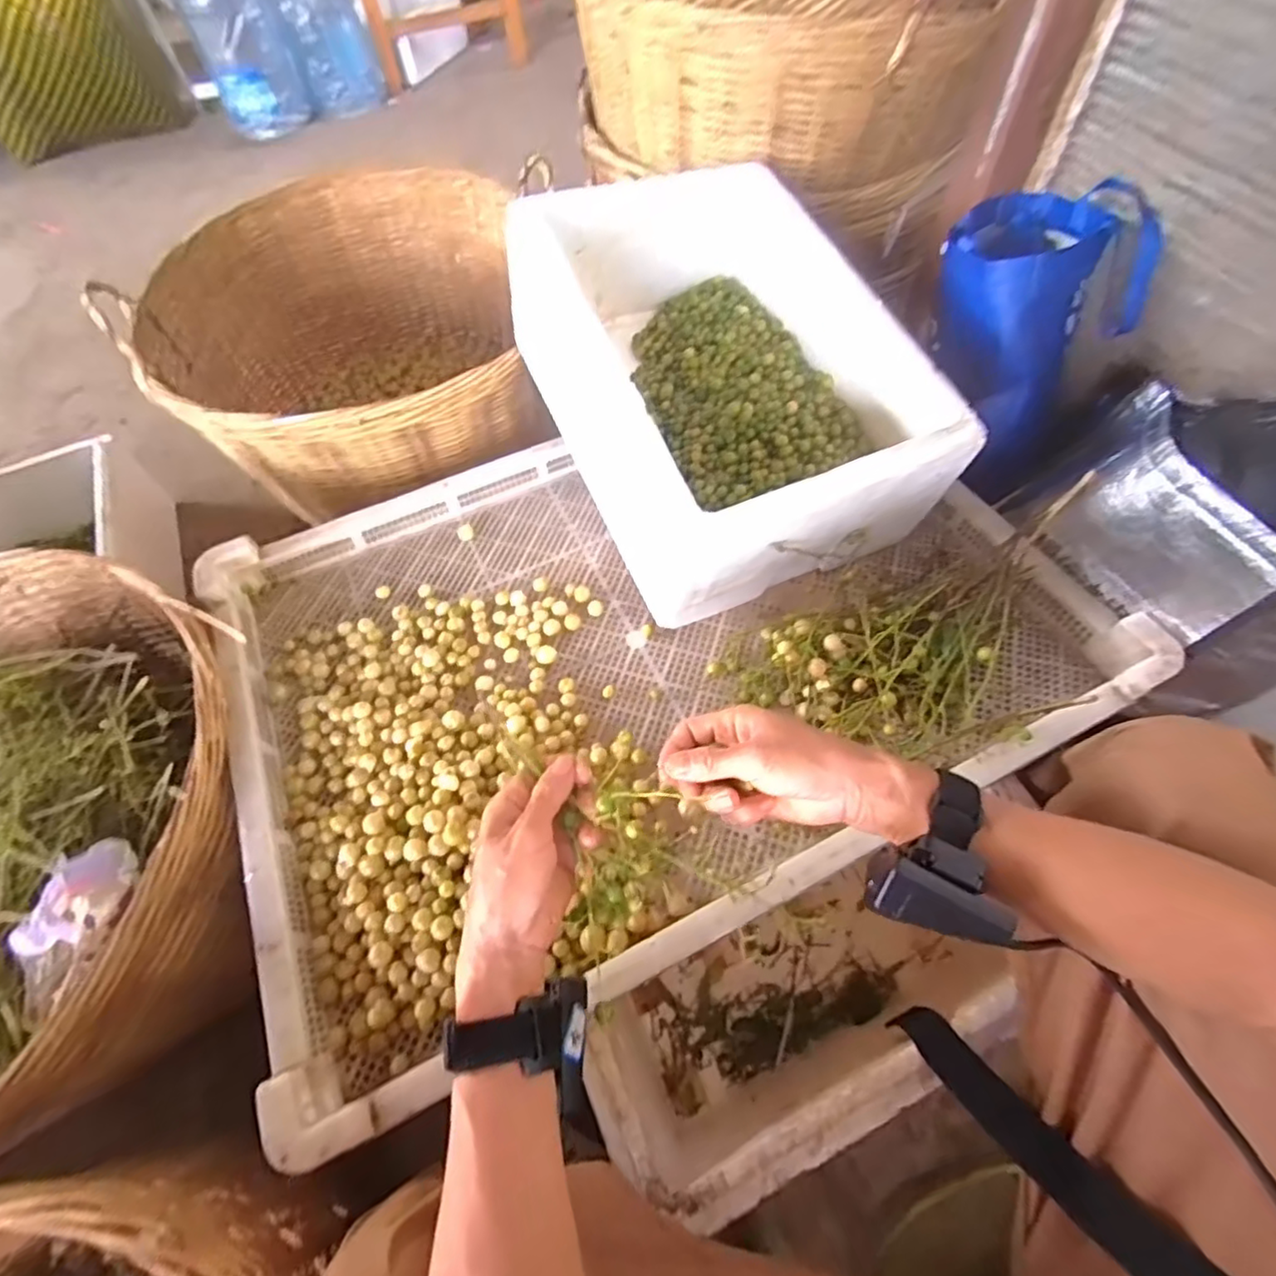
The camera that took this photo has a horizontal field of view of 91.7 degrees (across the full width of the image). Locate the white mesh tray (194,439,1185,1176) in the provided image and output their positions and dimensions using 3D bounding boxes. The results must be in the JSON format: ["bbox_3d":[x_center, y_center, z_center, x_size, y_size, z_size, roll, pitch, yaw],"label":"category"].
[{"bbox_3d":[-0.009,-0.016,0.636,0.794,0.084,0.573,-24,60,-12],"label":"white mesh tray"}]

